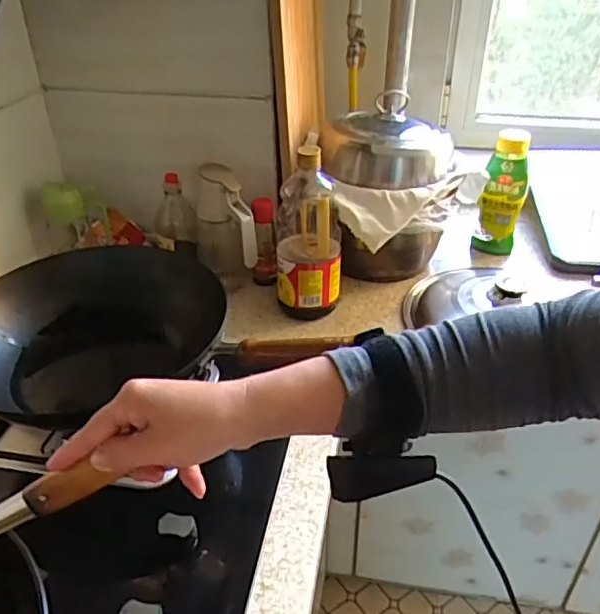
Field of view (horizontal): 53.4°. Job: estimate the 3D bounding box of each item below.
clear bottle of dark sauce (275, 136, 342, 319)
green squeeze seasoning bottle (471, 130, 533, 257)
[{"bbox_3d":[0.014,-0.113,0.927,0.100,0.251,0.095,-2,34,-2],"label":"clear bottle of dark sauce"},{"bbox_3d":[0.367,-0.204,1.080,0.077,0.206,0.059,8,35,12],"label":"green squeeze seasoning bottle"}]

